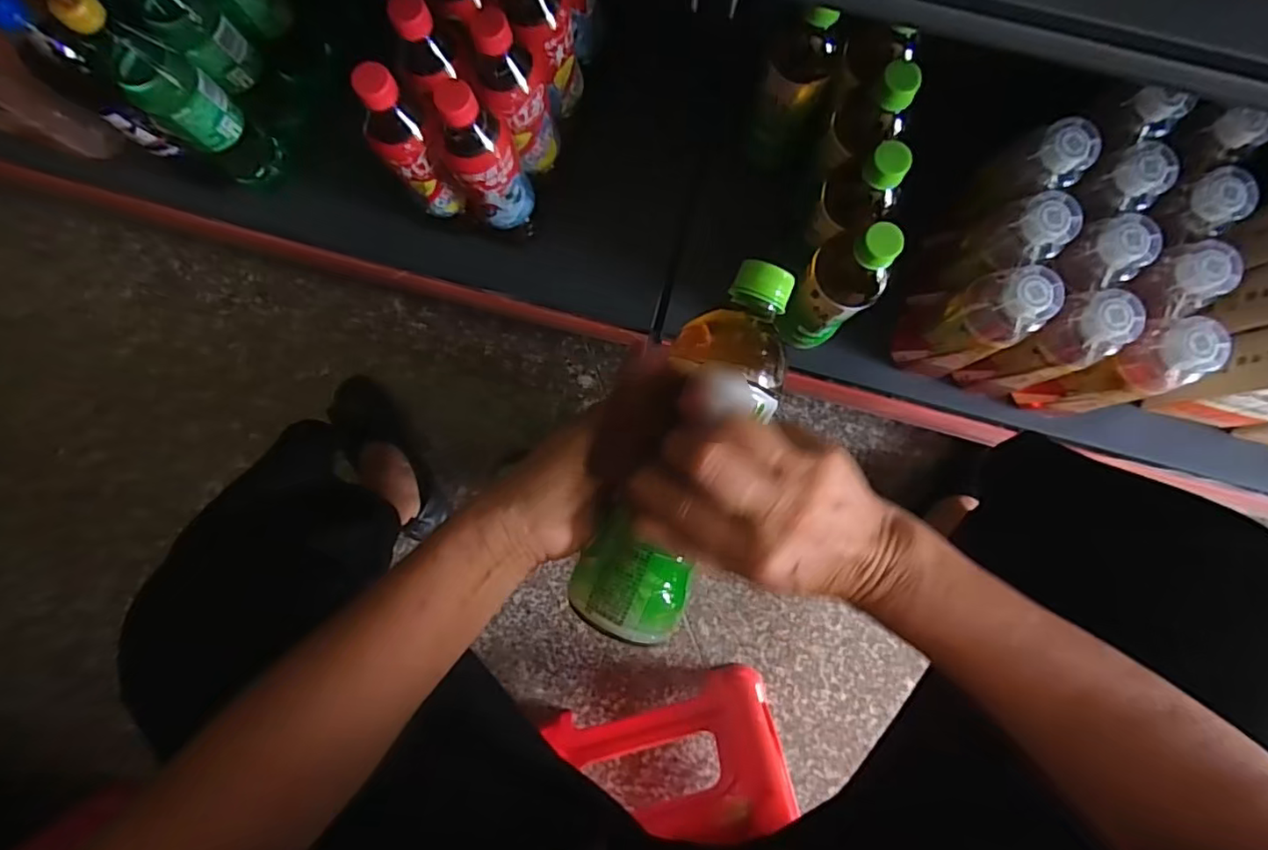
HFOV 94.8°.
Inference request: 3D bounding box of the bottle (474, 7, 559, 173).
[{"bbox_3d":[-0.107,-0.296,0.532,0.060,0.157,0.055,0,85,0],"label":"bottle"}]

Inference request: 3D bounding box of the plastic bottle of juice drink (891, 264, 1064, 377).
[{"bbox_3d":[0.311,-0.092,0.555,0.064,0.179,0.070,0,85,0],"label":"plastic bottle of juice drink"}]

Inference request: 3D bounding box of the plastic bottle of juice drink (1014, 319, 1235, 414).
[{"bbox_3d":[0.441,-0.046,0.546,0.066,0.173,0.064,-14,85,-1],"label":"plastic bottle of juice drink"}]

